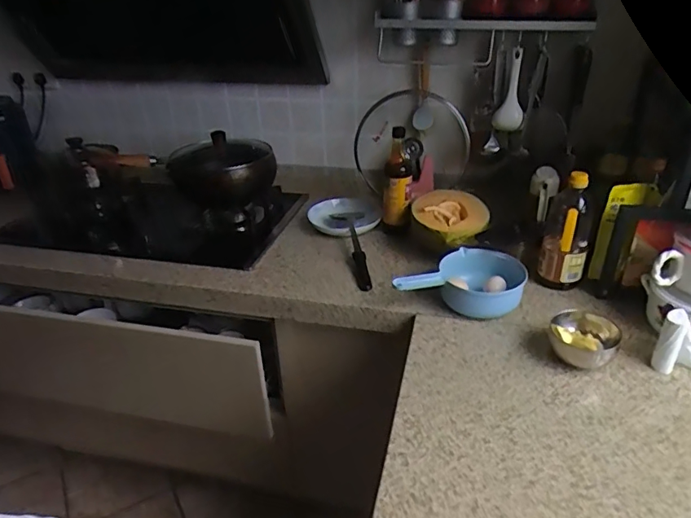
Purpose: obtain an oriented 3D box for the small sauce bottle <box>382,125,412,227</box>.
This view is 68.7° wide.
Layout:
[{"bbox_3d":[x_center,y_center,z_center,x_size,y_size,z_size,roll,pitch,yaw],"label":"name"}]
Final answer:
[{"bbox_3d":[0.128,-0.194,1.258,0.072,0.244,0.066,1,31,7],"label":"small sauce bottle"}]

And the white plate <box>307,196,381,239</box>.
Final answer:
[{"bbox_3d":[-0.005,-0.119,1.369,0.184,0.024,0.206,-6,31,-4],"label":"white plate"}]

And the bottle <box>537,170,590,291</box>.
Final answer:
[{"bbox_3d":[0.455,-0.057,1.038,0.093,0.230,0.093,13,34,24],"label":"bottle"}]

